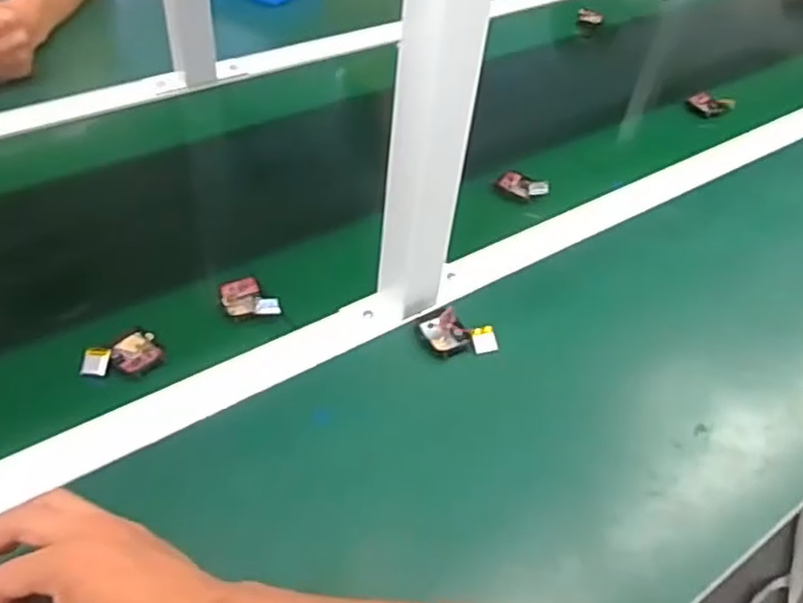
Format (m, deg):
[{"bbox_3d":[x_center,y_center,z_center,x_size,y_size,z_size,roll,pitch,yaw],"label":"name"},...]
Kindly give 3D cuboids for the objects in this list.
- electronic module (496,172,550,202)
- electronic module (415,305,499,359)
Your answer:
[{"bbox_3d":[0.133,-0.126,0.764,0.057,0.017,0.028,19,46,29],"label":"electronic module"},{"bbox_3d":[0.048,0.023,0.596,0.063,0.019,0.044,-6,48,-13],"label":"electronic module"}]

